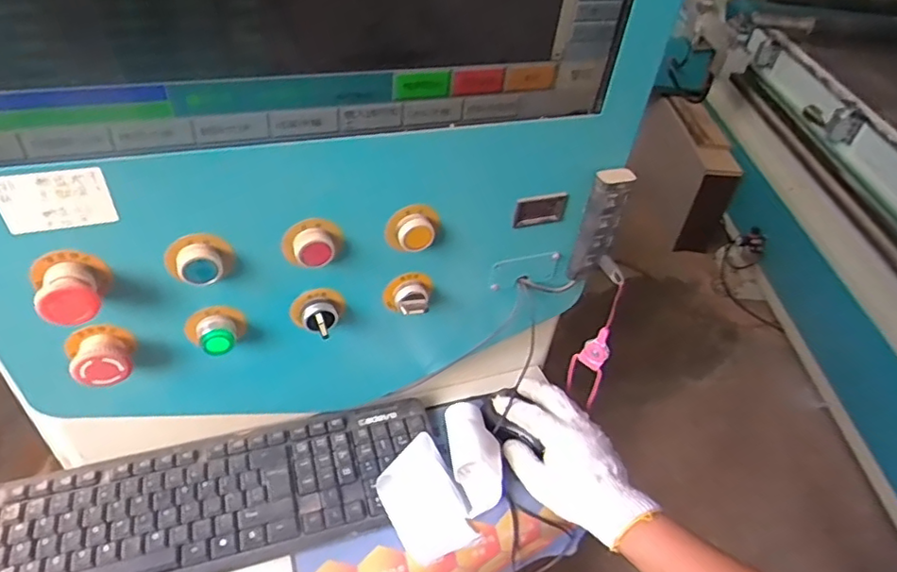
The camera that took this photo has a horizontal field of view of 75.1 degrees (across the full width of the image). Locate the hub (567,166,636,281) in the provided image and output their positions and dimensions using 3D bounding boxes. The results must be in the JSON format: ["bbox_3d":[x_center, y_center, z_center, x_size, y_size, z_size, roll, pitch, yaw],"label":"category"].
[{"bbox_3d":[0.135,-0.052,0.527,0.035,0.118,0.022,2,43,-6],"label":"hub"}]

